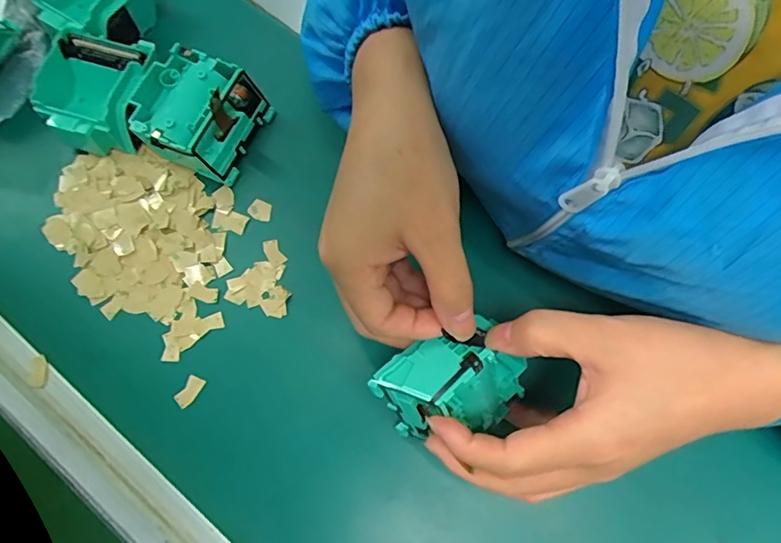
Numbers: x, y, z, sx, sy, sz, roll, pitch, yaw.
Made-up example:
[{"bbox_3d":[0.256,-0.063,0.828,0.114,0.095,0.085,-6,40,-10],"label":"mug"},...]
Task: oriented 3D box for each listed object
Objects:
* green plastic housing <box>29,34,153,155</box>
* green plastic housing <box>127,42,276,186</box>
[{"bbox_3d":[-0.207,-0.125,0.372,0.080,0.040,0.072,8,68,-1],"label":"green plastic housing"},{"bbox_3d":[-0.136,-0.109,0.369,0.073,0.042,0.072,22,69,5],"label":"green plastic housing"}]

